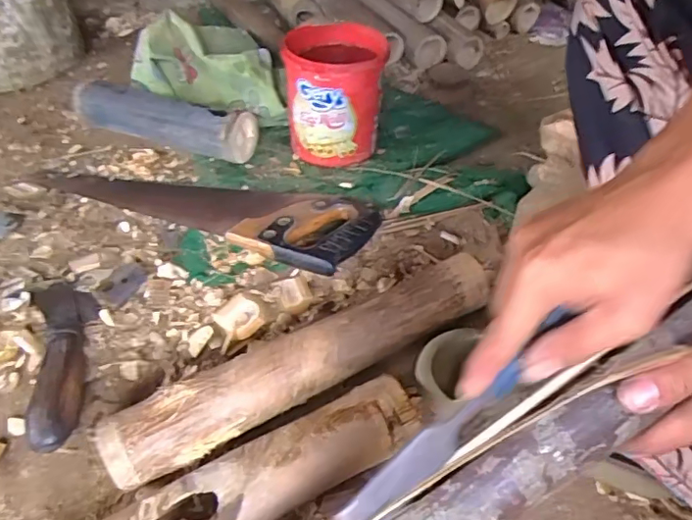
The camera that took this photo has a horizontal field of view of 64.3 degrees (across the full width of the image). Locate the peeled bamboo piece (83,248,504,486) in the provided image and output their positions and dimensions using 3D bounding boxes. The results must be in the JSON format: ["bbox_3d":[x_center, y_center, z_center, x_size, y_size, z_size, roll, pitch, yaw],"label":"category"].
[{"bbox_3d":[-0.028,0.098,0.533,0.393,0.064,0.059,-23,51,-21],"label":"peeled bamboo piece"}]

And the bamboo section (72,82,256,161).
[{"bbox_3d":[-0.274,-0.216,0.834,0.286,0.072,0.079,14,48,13],"label":"bamboo section"}]

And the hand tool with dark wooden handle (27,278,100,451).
[{"bbox_3d":[-0.284,0.096,0.557,0.060,0.029,0.198,-13,48,-12],"label":"hand tool with dark wooden handle"}]

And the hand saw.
[{"bbox_3d":[-0.196,-0.091,0.726,0.493,0.047,0.131,20,49,18],"label":"hand saw"}]

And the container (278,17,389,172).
[{"bbox_3d":[-0.015,-0.242,0.799,0.137,0.149,0.144,1,46,1],"label":"container"}]

